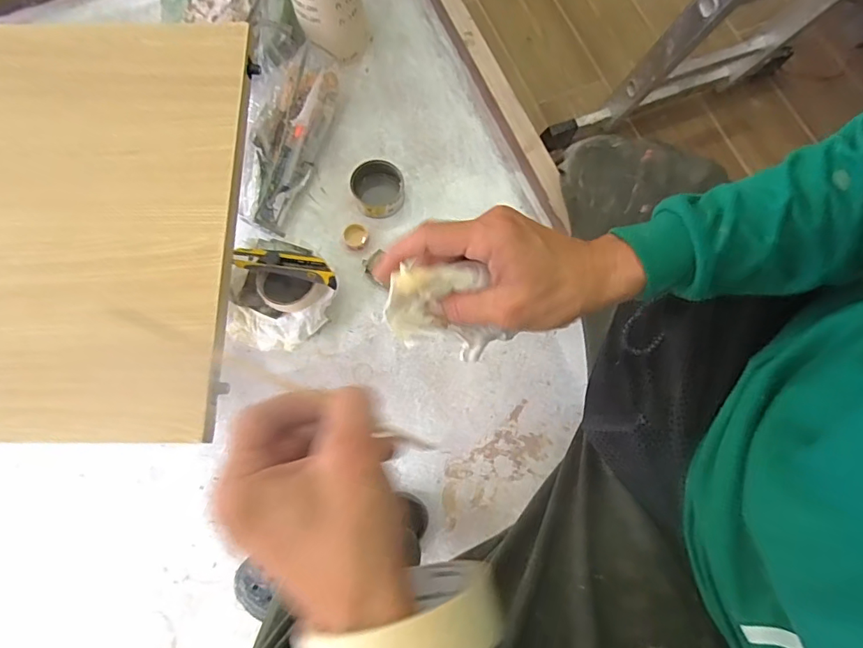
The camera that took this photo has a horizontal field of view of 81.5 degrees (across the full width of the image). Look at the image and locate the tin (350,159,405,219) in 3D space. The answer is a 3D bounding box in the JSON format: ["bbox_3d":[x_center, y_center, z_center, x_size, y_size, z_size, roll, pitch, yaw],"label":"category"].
[{"bbox_3d":[-0.084,-0.214,0.807,0.080,0.048,0.082,0,74,1],"label":"tin"}]

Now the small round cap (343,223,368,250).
[{"bbox_3d":[-0.121,-0.141,0.797,0.039,0.018,0.039,0,74,1],"label":"small round cap"}]

